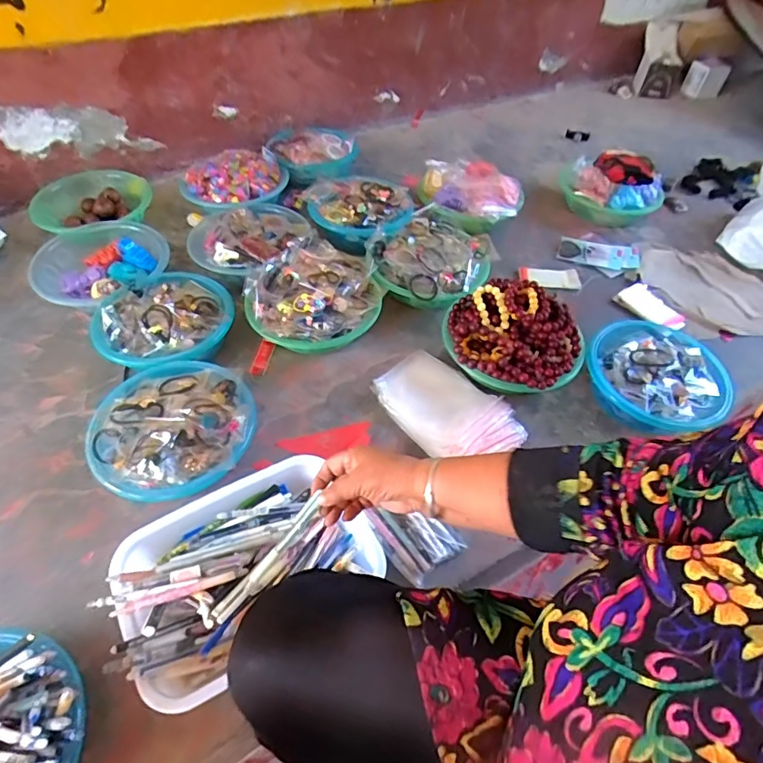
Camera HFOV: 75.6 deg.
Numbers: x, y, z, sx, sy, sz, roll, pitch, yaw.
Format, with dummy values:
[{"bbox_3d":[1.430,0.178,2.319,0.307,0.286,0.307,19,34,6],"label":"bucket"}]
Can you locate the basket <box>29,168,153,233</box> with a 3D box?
[{"bbox_3d":[-0.632,-0.388,1.093,0.240,0.070,0.245,4,51,0],"label":"basket"}]

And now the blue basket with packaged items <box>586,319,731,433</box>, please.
[{"bbox_3d":[0.466,0.001,0.837,0.213,0.092,0.199,2,51,-2],"label":"blue basket with packaged items"}]

